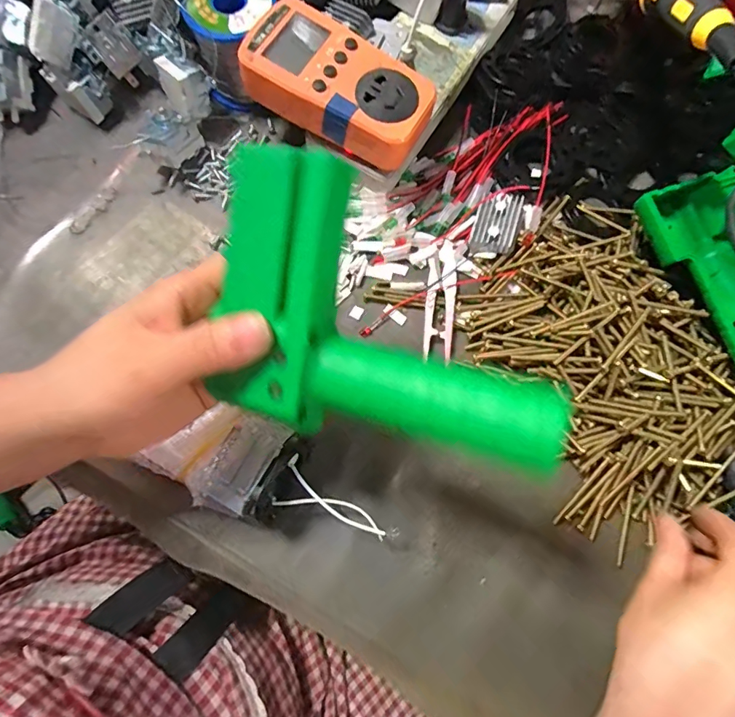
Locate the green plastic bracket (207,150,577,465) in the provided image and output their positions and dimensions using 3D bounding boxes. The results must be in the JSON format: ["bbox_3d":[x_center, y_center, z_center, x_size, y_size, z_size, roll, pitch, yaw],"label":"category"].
[{"bbox_3d":[-0.004,-0.001,0.194,0.161,0.046,0.106,43,111,7],"label":"green plastic bracket"}]

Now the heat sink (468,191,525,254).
[{"bbox_3d":[0.097,-0.099,0.331,0.033,0.014,0.048,21,76,2],"label":"heat sink"}]

